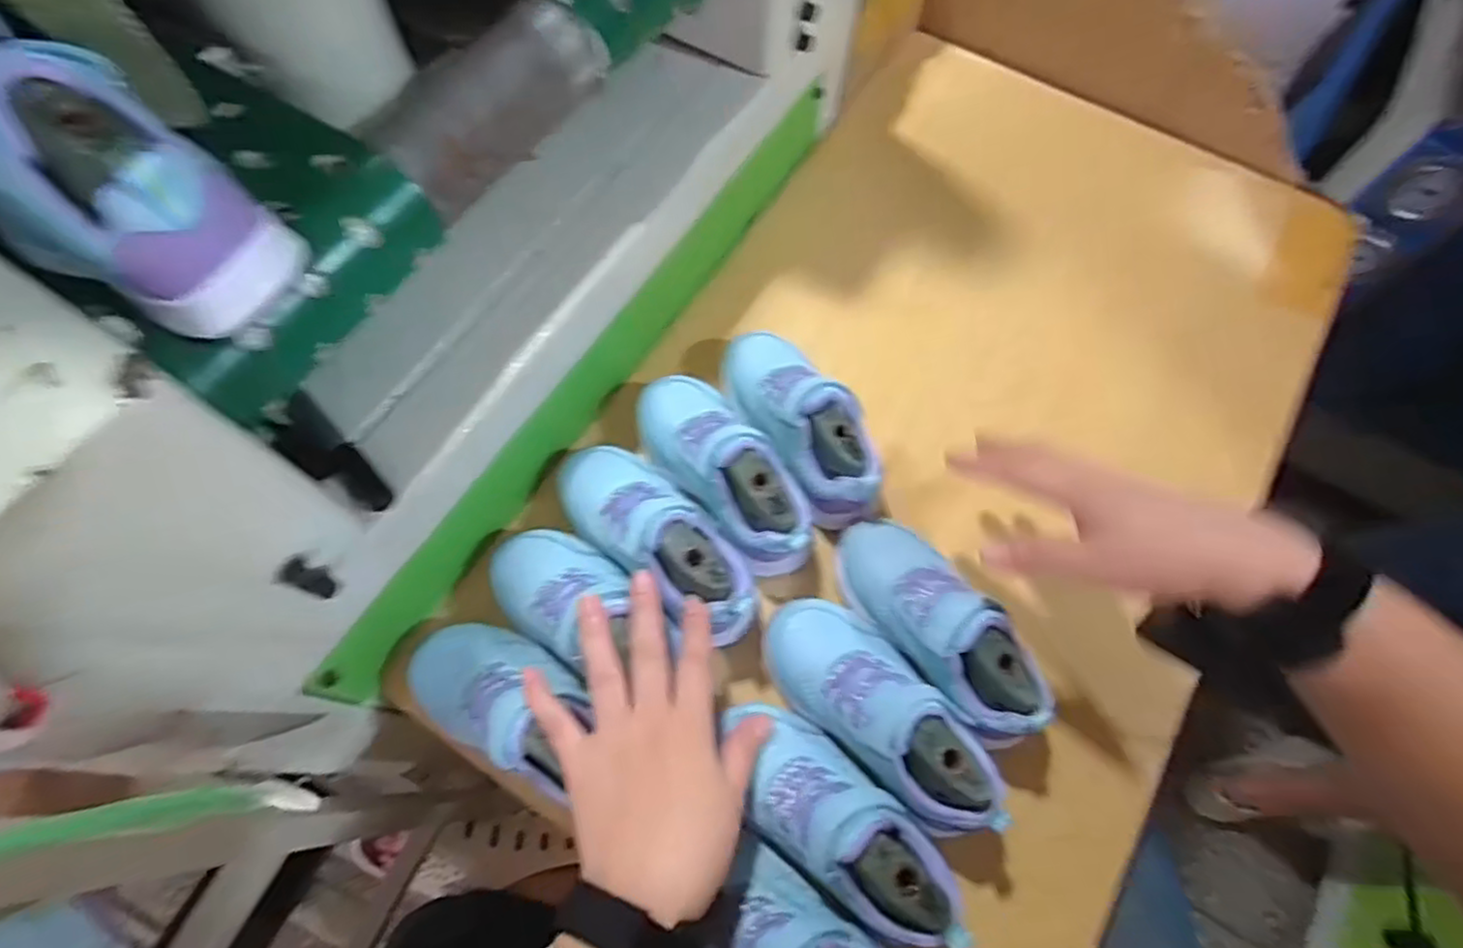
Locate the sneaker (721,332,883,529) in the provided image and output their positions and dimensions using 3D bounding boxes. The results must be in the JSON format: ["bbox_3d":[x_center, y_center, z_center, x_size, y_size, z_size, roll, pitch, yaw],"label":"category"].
[{"bbox_3d":[0.051,-0.043,0.523,0.064,0.089,0.173,-28,57,-12],"label":"sneaker"}]

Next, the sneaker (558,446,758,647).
[{"bbox_3d":[-0.052,0.038,0.475,0.172,0.068,0.067,41,73,14],"label":"sneaker"}]

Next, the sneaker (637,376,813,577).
[{"bbox_3d":[-0.004,-0.008,0.495,0.071,0.067,0.173,-34,72,-14],"label":"sneaker"}]

